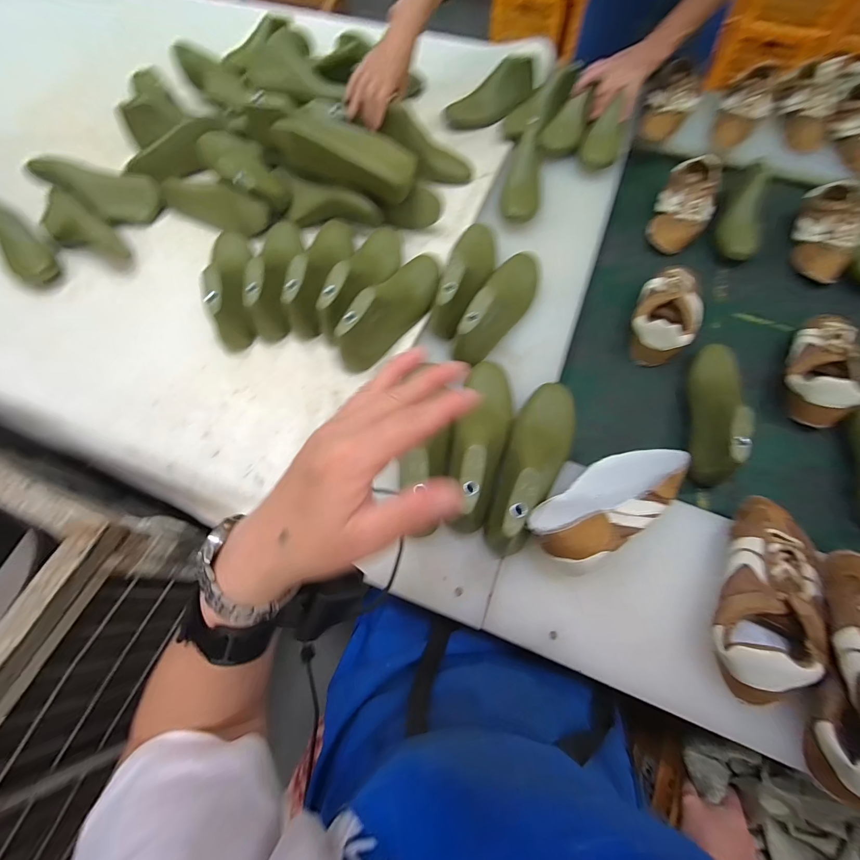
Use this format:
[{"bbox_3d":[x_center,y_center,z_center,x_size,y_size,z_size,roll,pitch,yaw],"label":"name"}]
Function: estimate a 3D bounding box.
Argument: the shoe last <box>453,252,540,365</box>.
[{"bbox_3d":[0.117,-0.199,0.589,0.064,0.091,0.247,26,69,13],"label":"shoe last"}]

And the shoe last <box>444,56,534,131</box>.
[{"bbox_3d":[0.150,-0.753,0.839,0.210,0.076,0.062,-27,65,12],"label":"shoe last"}]

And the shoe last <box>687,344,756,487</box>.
[{"bbox_3d":[0.440,-0.037,0.564,0.066,0.096,0.246,15,67,9],"label":"shoe last"}]

